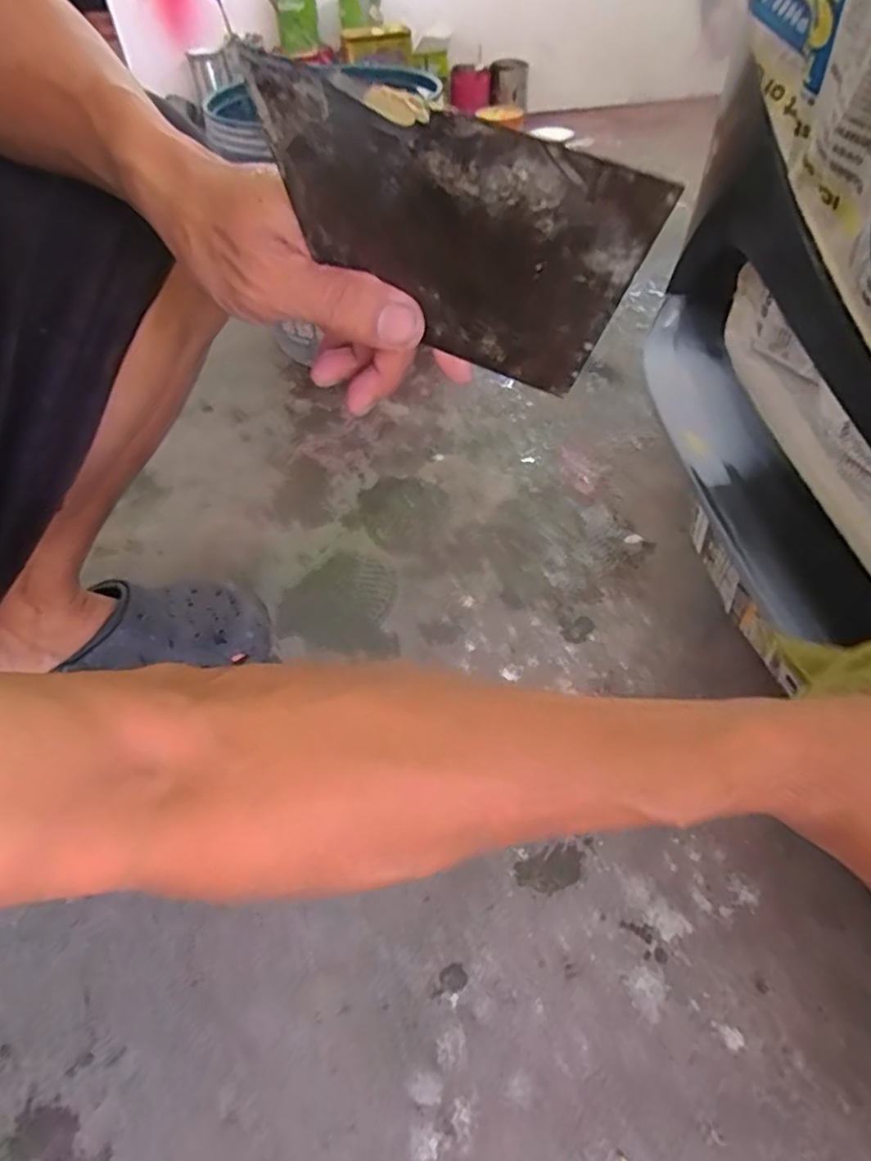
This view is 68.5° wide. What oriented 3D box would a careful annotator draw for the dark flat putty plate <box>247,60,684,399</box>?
[{"bbox_3d":[0.005,-0.120,0.234,0.136,0.095,0.004,25,69,11],"label":"dark flat putty plate"}]

